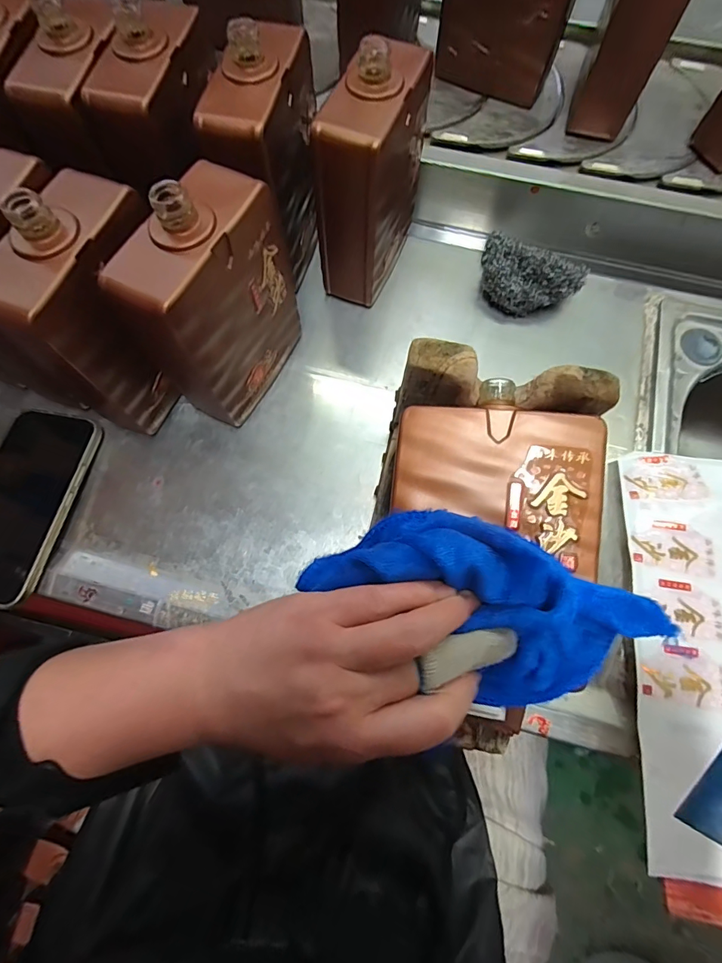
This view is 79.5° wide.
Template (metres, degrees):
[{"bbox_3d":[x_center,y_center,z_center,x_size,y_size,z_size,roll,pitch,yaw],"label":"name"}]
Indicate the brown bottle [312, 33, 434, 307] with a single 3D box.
[{"bbox_3d":[0.009,-0.239,0.357,0.053,0.158,0.119,25,78,6],"label":"brown bottle"}]

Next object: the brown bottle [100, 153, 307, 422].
[{"bbox_3d":[-0.103,-0.126,0.318,0.056,0.162,0.118,29,78,7],"label":"brown bottle"}]

